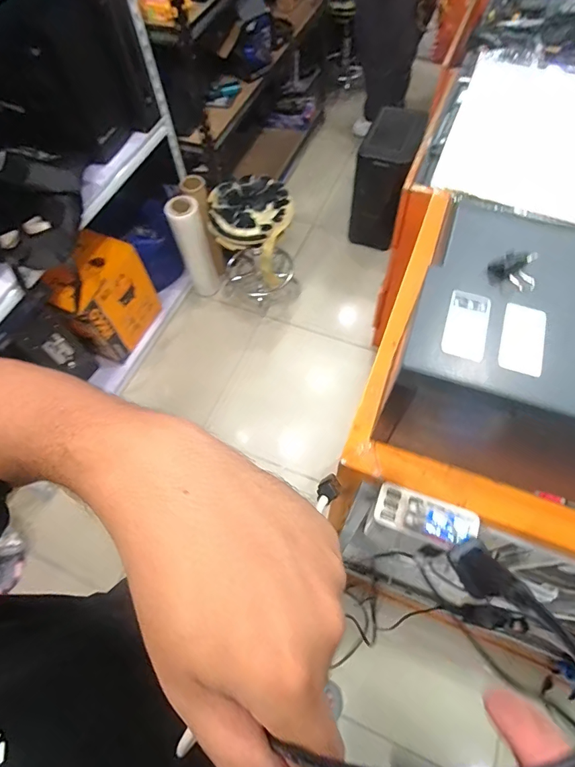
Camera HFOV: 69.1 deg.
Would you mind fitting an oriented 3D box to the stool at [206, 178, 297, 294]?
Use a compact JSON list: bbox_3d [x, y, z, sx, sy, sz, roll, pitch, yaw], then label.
[{"bbox_3d":[-0.133,-0.547,1.726,0.315,0.425,0.366,-11,63,-3],"label":"stool"}]

